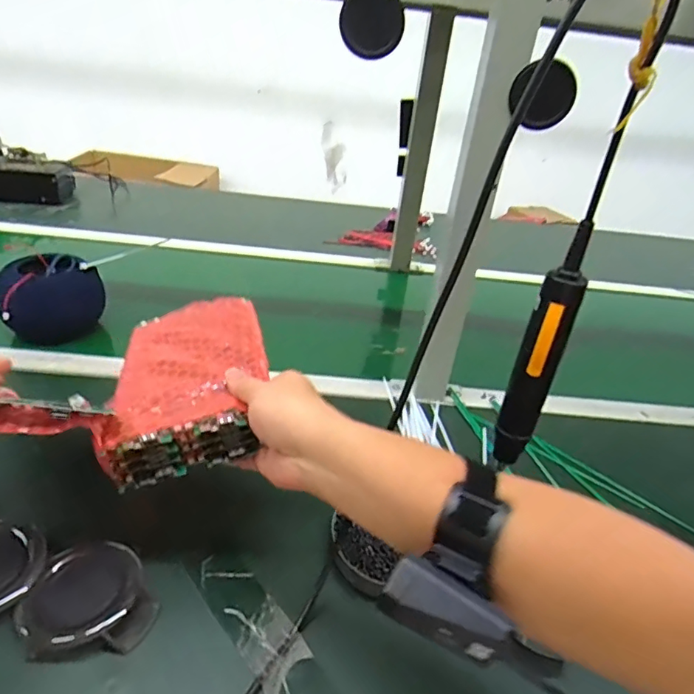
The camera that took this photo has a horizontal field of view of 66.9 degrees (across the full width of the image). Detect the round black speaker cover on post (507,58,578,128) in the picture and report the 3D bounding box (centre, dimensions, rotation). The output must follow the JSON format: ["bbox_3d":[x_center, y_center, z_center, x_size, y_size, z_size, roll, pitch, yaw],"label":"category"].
[{"bbox_3d":[0.199,-0.258,0.537,0.063,0.069,0.016,-21,-16,27],"label":"round black speaker cover on post"}]

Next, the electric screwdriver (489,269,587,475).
[{"bbox_3d":[0.152,0.028,0.435,0.030,0.186,0.030,20,34,19],"label":"electric screwdriver"}]

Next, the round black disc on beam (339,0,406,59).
[{"bbox_3d":[0.025,-0.319,0.516,0.062,0.058,0.016,7,32,-1],"label":"round black disc on beam"}]

